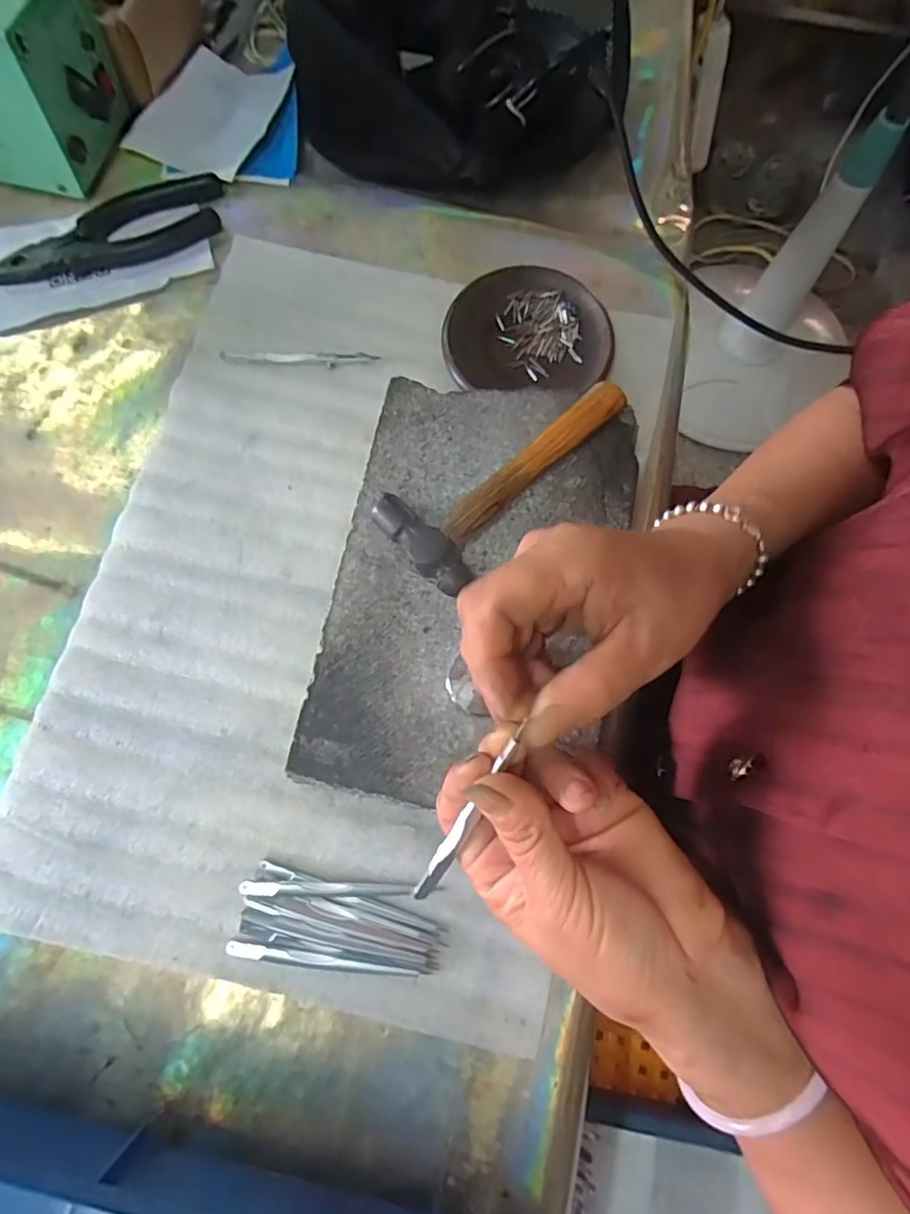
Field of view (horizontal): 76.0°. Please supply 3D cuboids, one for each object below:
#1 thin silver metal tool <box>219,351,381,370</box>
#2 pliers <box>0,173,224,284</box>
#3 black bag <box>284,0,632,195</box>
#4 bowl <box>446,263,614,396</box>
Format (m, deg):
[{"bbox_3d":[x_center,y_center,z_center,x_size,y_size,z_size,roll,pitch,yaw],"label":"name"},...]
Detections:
[{"bbox_3d":[-0.106,-0.170,0.397,0.106,0.004,0.009,1,75,0],"label":"thin silver metal tool"},{"bbox_3d":[-0.246,-0.268,0.415,0.164,0.013,0.060,-20,76,-6],"label":"pliers"},{"bbox_3d":[0.025,-0.553,0.439,0.226,0.114,0.443,9,75,2],"label":"black bag"},{"bbox_3d":[0.051,-0.191,0.402,0.111,0.018,0.092,3,75,0],"label":"bowl"}]

